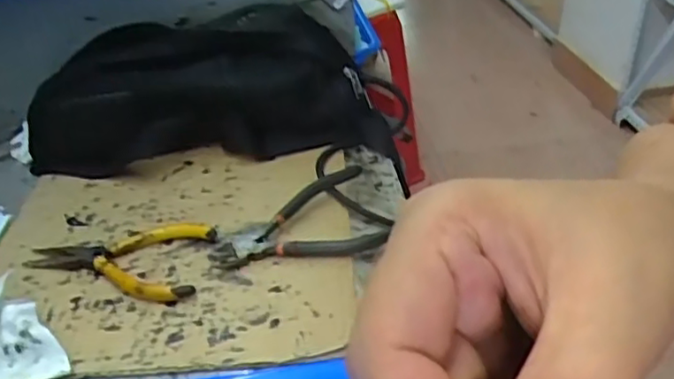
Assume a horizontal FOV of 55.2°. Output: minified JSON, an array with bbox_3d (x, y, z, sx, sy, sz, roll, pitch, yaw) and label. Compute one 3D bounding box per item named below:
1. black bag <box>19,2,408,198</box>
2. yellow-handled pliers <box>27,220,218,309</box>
[{"bbox_3d":[-0.100,-0.085,0.532,0.290,0.087,0.109,0,36,4],"label":"black bag"},{"bbox_3d":[-0.144,0.041,0.437,0.125,0.011,0.067,9,38,16],"label":"yellow-handled pliers"}]

